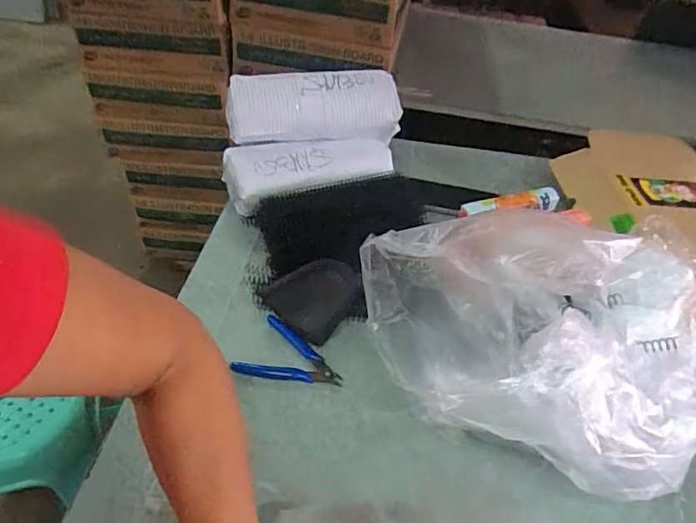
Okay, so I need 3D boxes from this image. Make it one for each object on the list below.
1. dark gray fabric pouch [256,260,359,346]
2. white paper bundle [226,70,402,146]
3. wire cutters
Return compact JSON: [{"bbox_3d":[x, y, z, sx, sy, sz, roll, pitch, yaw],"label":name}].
[{"bbox_3d":[-0.044,0.041,0.657,0.107,0.010,0.105,31,67,21],"label":"dark gray fabric pouch"},{"bbox_3d":[-0.057,-0.241,0.821,0.280,0.095,0.090,-5,43,-10],"label":"white paper bundle"},{"bbox_3d":[-0.065,0.102,0.601,0.121,0.006,0.091,8,42,4],"label":"wire cutters"}]

